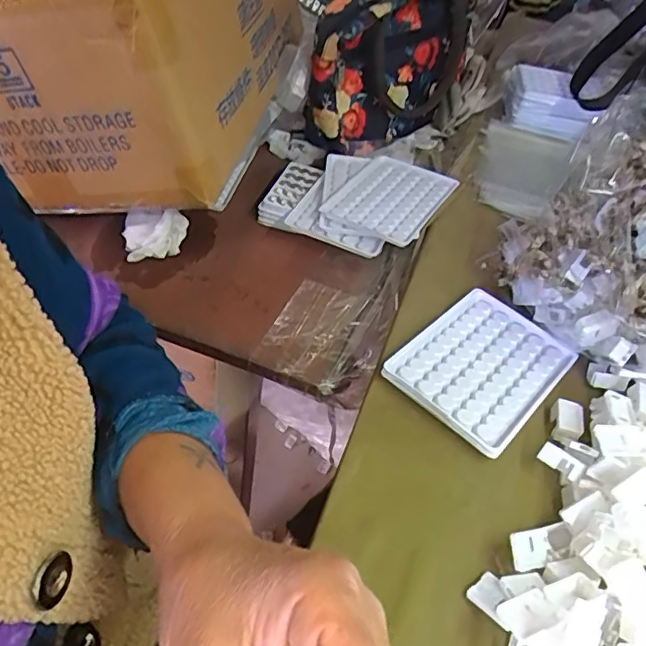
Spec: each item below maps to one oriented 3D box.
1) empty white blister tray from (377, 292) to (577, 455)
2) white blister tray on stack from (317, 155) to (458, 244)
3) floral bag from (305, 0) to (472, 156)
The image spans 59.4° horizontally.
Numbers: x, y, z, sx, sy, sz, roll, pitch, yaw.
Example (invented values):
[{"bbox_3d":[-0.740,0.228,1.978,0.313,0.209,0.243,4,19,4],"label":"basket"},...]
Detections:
[{"bbox_3d":[0.115,0.029,0.408,0.092,0.012,0.126,36,52,23],"label":"empty white blister tray"},{"bbox_3d":[0.064,-0.123,0.553,0.094,0.015,0.126,29,49,17],"label":"white blister tray on stack"},{"bbox_3d":[0.084,-0.299,0.636,0.099,0.139,0.245,28,48,16],"label":"floral bag"}]

